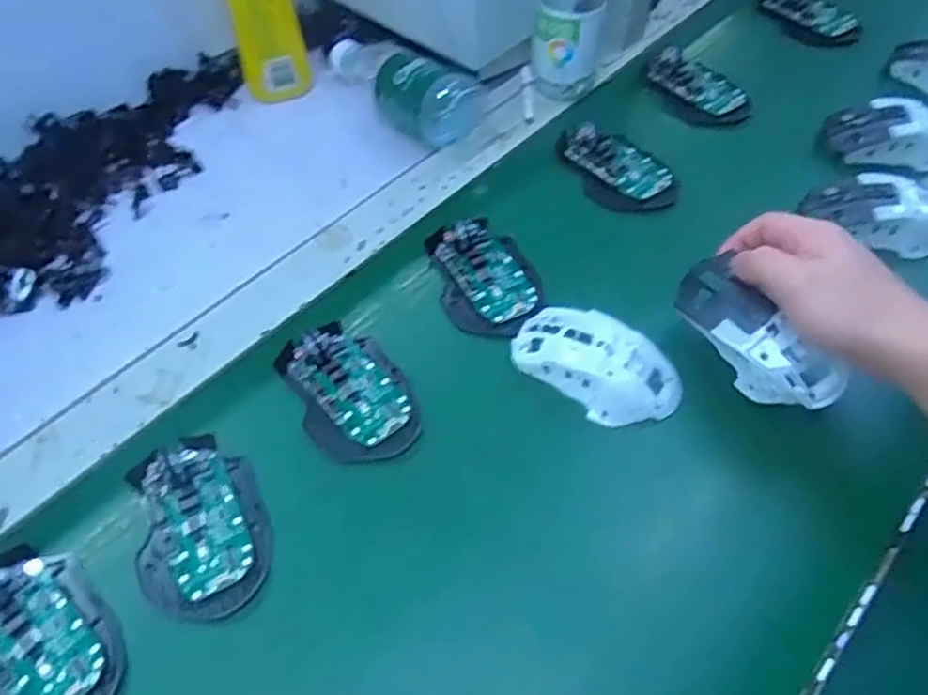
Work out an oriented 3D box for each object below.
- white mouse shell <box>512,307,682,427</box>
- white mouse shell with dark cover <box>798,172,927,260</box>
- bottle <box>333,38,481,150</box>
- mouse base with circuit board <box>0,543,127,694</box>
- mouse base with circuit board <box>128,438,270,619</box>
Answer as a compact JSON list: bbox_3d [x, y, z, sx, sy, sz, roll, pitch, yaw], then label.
[{"bbox_3d":[0.090,0.009,0.481,0.113,0.031,0.059,32,61,21],"label":"white mouse shell"},{"bbox_3d":[0.332,-0.110,0.564,0.111,0.036,0.057,18,57,13],"label":"white mouse shell with dark cover"},{"bbox_3d":[-0.060,-0.246,0.650,0.066,0.063,0.178,-39,63,-23],"label":"bottle"},{"bbox_3d":[-0.238,0.160,0.386,0.075,0.021,0.110,-36,61,-22],"label":"mouse base with circuit board"},{"bbox_3d":[-0.160,0.104,0.427,0.074,0.013,0.115,-22,57,-14],"label":"mouse base with circuit board"}]

